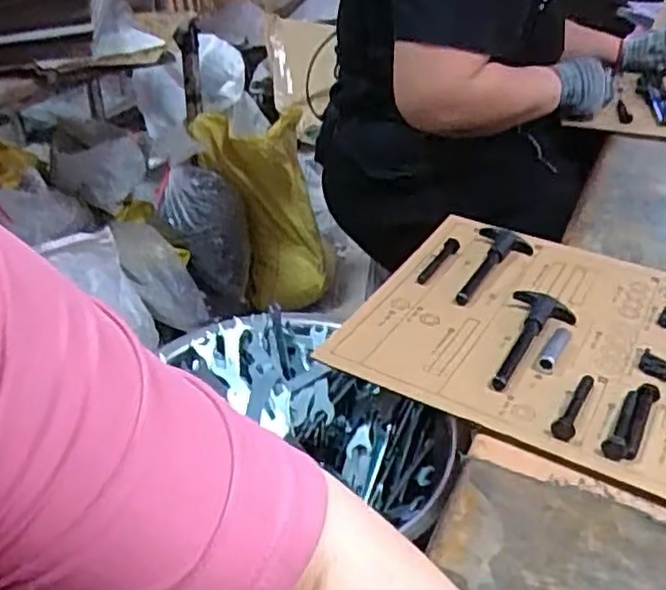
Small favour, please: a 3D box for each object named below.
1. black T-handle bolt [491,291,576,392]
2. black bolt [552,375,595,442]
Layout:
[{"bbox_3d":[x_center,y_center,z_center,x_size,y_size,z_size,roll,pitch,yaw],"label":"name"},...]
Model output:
[{"bbox_3d":[0.160,0.038,0.586,0.053,0.013,0.128,18,38,25],"label":"black T-handle bolt"},{"bbox_3d":[0.181,0.079,0.527,0.015,0.017,0.079,18,38,25],"label":"black bolt"}]

